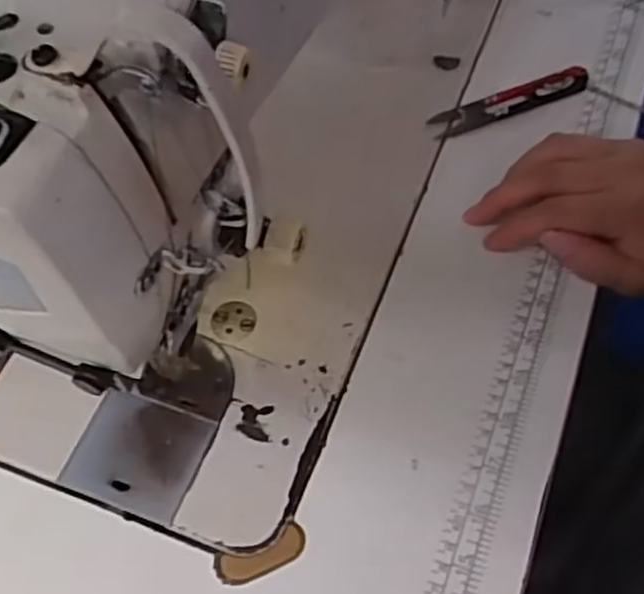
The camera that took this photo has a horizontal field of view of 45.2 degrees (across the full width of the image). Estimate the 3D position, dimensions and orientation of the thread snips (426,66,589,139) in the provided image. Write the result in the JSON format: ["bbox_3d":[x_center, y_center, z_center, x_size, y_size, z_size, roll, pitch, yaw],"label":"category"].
[{"bbox_3d":[0.125,-0.130,0.514,0.110,0.008,0.024,-17,59,-7],"label":"thread snips"}]

